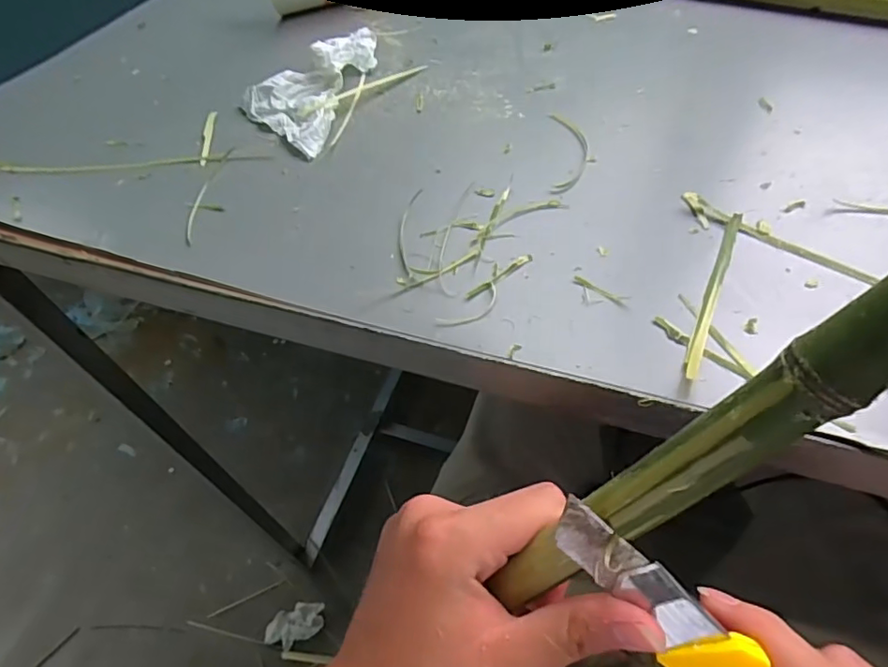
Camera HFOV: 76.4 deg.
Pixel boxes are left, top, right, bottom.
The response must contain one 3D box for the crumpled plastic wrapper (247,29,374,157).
[{"bbox_3d":[-0.092,-0.179,0.388,0.067,0.026,0.144,11,55,13],"label":"crumpled plastic wrapper"}]

